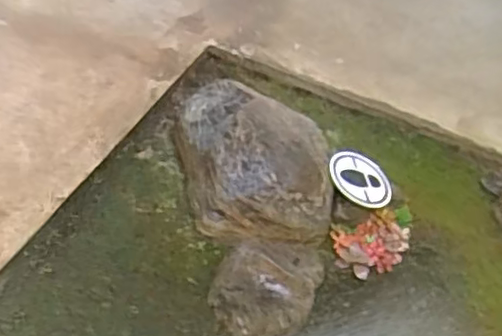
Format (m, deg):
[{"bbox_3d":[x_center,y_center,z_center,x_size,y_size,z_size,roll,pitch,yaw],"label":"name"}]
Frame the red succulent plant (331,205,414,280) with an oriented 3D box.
[{"bbox_3d":[0.319,0.189,1.595,0.229,0.052,0.152,-9,49,-18],"label":"red succulent plant"}]

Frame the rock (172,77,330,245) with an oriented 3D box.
[{"bbox_3d":[0.008,-0.052,1.702,0.367,0.169,0.567,-5,48,-15],"label":"rock"}]

